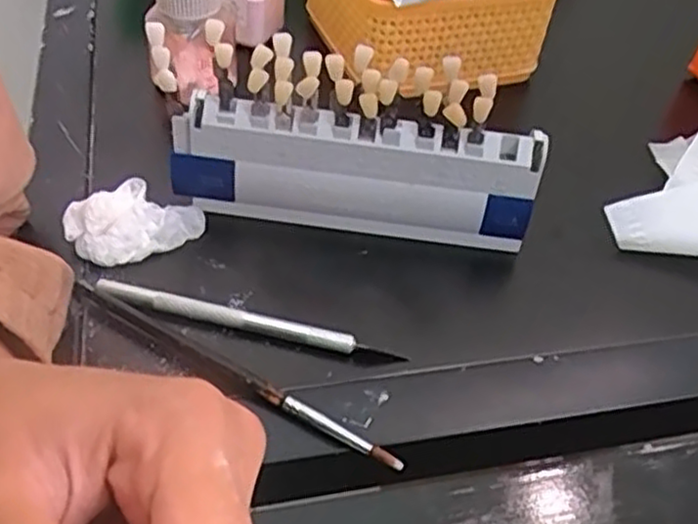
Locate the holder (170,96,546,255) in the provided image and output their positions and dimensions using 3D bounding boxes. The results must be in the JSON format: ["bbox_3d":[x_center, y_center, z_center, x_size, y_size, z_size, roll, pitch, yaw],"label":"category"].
[{"bbox_3d":[0.002,-0.044,0.363,0.176,0.060,0.021,7,45,-1],"label":"holder"}]

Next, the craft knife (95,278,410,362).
[{"bbox_3d":[-0.045,0.025,0.323,0.136,0.007,0.010,12,45,4],"label":"craft knife"}]

